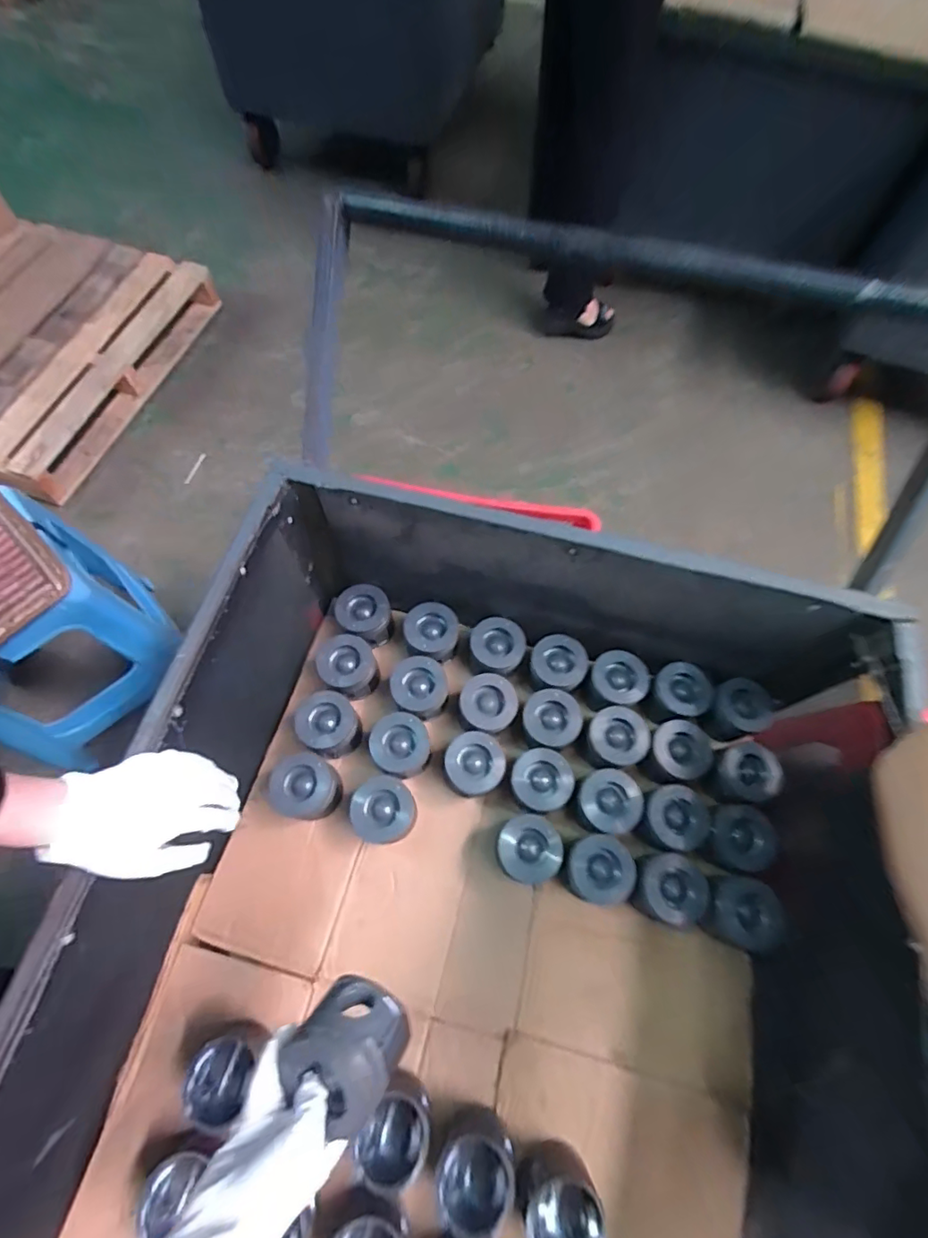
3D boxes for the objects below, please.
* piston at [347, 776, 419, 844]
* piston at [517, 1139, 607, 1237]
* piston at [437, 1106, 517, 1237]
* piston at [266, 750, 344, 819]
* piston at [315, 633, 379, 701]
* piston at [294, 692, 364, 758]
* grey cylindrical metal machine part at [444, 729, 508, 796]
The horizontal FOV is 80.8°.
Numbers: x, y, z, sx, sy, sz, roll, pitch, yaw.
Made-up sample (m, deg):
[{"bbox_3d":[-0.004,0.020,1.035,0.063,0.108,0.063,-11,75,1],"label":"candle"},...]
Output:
[{"bbox_3d":[-0.116,0.275,0.781,0.091,0.081,0.083,1,66,-2],"label":"piston"},{"bbox_3d":[0.107,0.657,0.611,0.084,0.074,0.089,1,66,-2],"label":"piston"},{"bbox_3d":[0.011,0.632,0.625,0.088,0.064,0.093,1,66,-2],"label":"piston"},{"bbox_3d":[-0.228,0.244,0.789,0.099,0.077,0.087,-13,67,-8],"label":"piston"},{"bbox_3d":[-0.183,0.080,0.868,0.089,0.067,0.093,1,66,-2],"label":"piston"},{"bbox_3d":[-0.202,0.161,0.819,0.087,0.074,0.089,1,66,-2],"label":"piston"},{"bbox_3d":[0.014,0.216,0.804,0.084,0.076,0.086,1,66,-2],"label":"grey cylindrical metal machine part"}]

